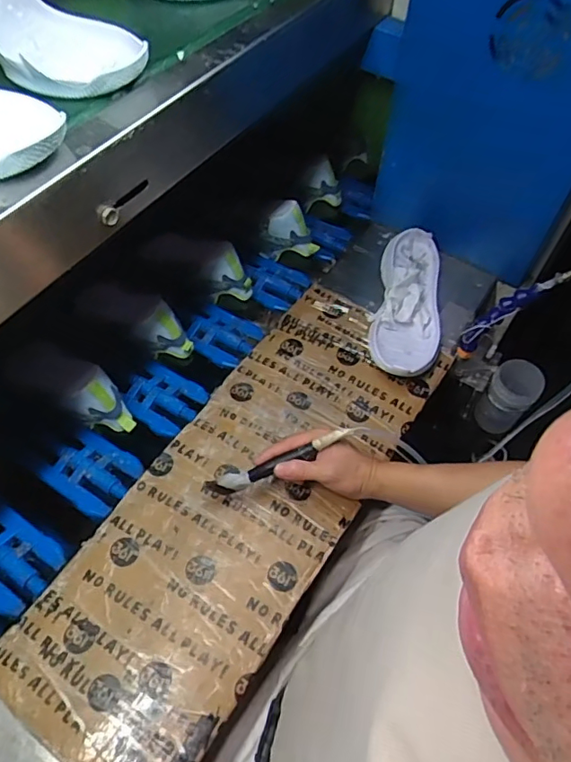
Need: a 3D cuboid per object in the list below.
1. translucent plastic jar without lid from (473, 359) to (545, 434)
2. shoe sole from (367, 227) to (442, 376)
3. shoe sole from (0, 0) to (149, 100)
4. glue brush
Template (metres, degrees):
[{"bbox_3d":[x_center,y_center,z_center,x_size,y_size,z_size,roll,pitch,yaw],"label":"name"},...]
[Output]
[{"bbox_3d":[0.359,0.026,0.860,0.070,0.117,0.068,1,59,-2],"label":"translucent plastic jar without lid"},{"bbox_3d":[0.188,-0.116,0.805,0.103,0.047,0.273,12,59,5],"label":"shoe sole"},{"bbox_3d":[-0.225,-0.314,0.483,0.220,0.051,0.091,38,65,18],"label":"shoe sole"},{"bbox_3d":[-0.008,0.092,0.619,0.180,0.018,0.020,-25,59,9],"label":"glue brush"}]

